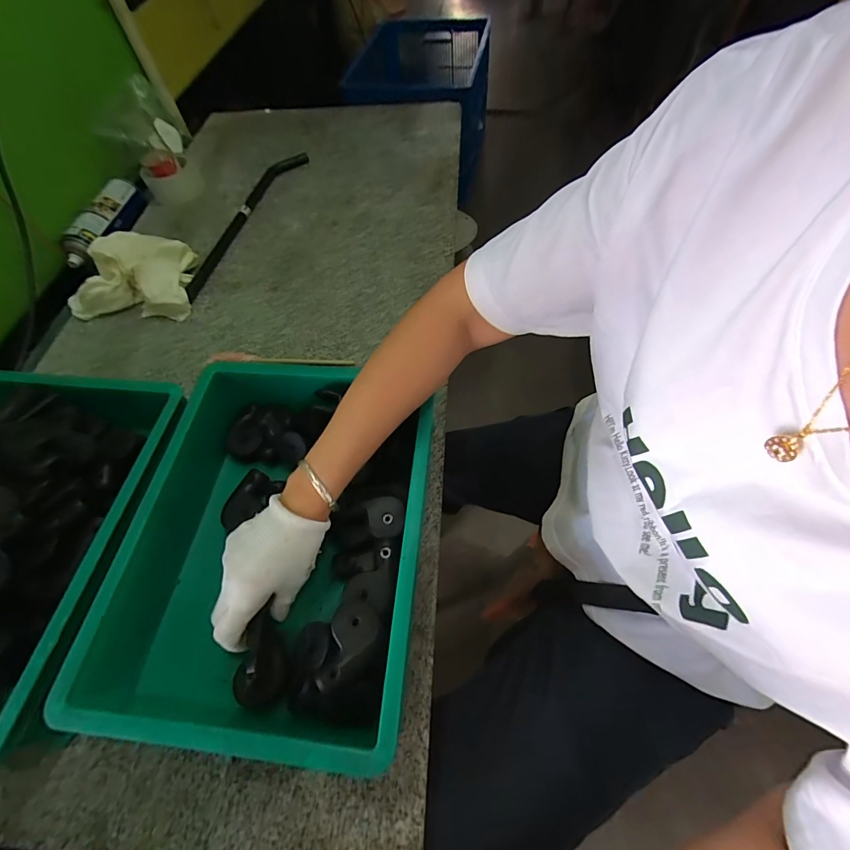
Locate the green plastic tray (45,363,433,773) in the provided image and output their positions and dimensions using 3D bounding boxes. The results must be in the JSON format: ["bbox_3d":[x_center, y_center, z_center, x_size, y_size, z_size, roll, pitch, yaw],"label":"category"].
[{"bbox_3d":[-0.148,0.107,0.410,0.284,0.087,0.348,0,59,4],"label":"green plastic tray"}]

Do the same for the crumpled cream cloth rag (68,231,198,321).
[{"bbox_3d":[-0.464,-0.252,0.651,0.202,0.077,0.156,2,59,5],"label":"crumpled cream cloth rag"}]

